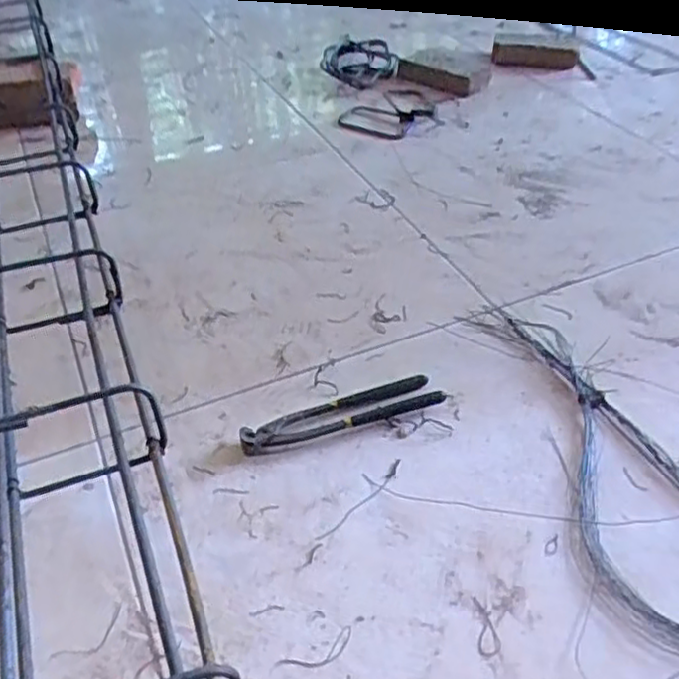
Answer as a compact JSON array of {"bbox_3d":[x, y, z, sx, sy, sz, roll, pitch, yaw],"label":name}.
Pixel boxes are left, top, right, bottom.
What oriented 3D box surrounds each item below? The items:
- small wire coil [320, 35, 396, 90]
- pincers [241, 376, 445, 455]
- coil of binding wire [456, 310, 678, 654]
[{"bbox_3d":[0.037,-0.474,1.206,0.043,0.079,0.182,-26,32,-29],"label":"small wire coil"},{"bbox_3d":[0.001,0.079,0.756,0.221,0.017,0.046,-12,41,-15],"label":"pincers"},{"bbox_3d":[0.264,0.109,0.728,0.163,0.026,0.452,-9,40,-12],"label":"coil of binding wire"}]

